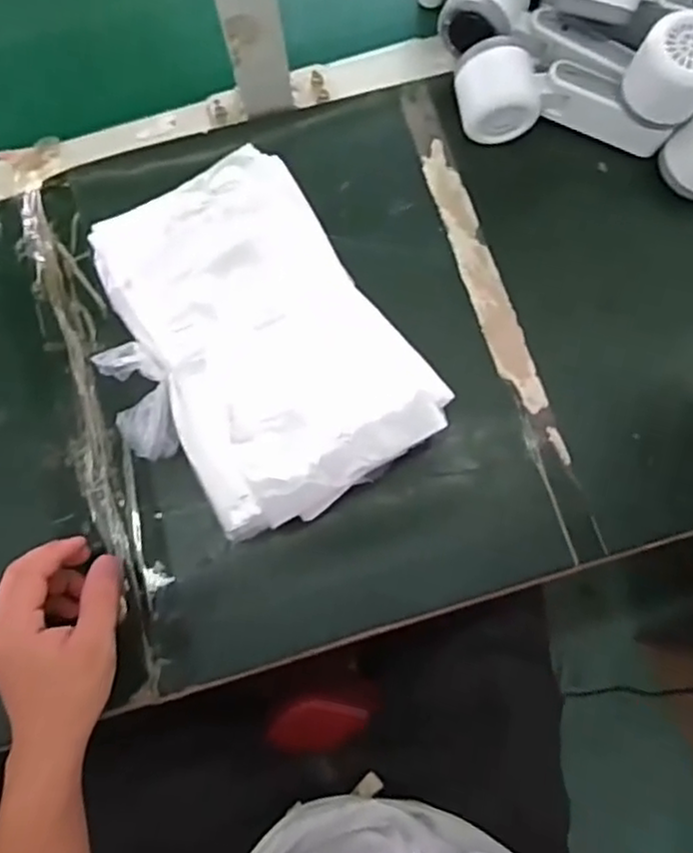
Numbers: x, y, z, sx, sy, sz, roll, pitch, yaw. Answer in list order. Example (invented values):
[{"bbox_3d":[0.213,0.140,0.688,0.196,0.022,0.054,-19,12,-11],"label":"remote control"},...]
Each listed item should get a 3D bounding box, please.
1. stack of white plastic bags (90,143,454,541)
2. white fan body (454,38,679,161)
[{"bbox_3d":[-0.071,-0.051,0.470,0.195,0.067,0.243,-36,79,-6],"label":"stack of white plastic bags"},{"bbox_3d":[0.167,-0.254,0.516,0.165,0.057,0.073,10,77,-9],"label":"white fan body"}]

